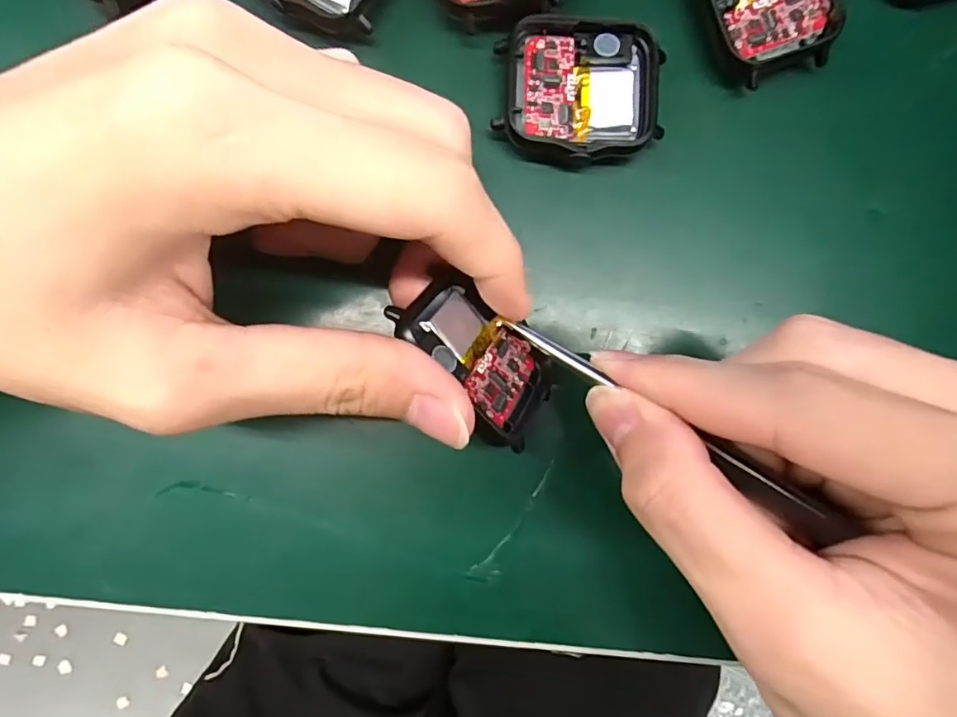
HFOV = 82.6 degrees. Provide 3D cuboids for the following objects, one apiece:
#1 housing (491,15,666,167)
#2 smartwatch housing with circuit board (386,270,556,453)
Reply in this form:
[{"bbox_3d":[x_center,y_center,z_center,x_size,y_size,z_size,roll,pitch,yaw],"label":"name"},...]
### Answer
[{"bbox_3d":[0.029,-0.076,0.159,0.045,0.013,0.040,3,87,-3],"label":"housing"},{"bbox_3d":[0.002,-0.002,0.143,0.046,0.008,0.035,49,43,-10],"label":"smartwatch housing with circuit board"}]

